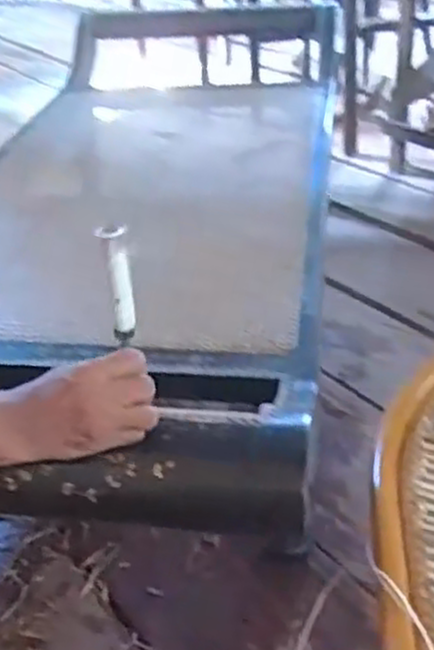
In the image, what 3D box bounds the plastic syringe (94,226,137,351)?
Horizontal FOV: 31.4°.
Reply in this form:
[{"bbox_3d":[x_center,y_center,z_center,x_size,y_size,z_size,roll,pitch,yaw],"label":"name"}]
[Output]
[{"bbox_3d":[-0.085,-0.034,0.674,0.023,0.105,0.024,-10,33,-13],"label":"plastic syringe"}]

